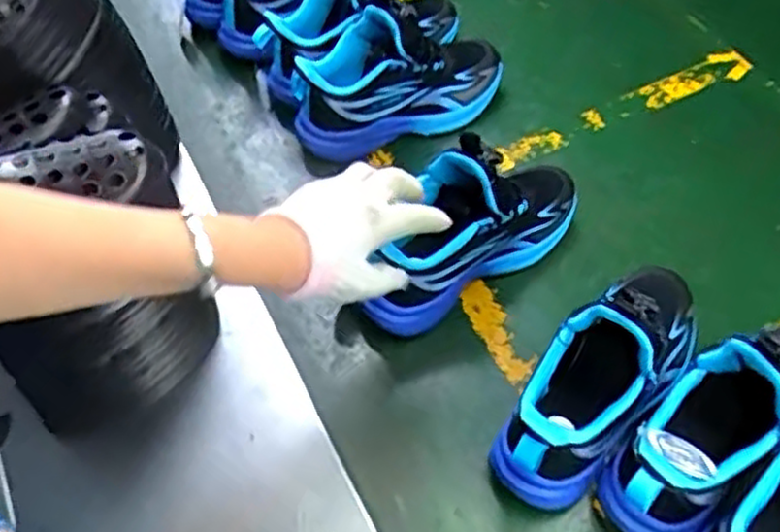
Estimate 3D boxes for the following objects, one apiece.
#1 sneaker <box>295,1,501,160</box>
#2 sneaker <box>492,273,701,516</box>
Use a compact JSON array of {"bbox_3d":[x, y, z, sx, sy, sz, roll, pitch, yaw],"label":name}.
[{"bbox_3d":[0.012,-0.203,0.797,0.233,0.114,0.091,-17,55,-10],"label":"sneaker"},{"bbox_3d":[0.176,0.073,0.585,0.093,0.139,0.232,36,65,25],"label":"sneaker"}]

